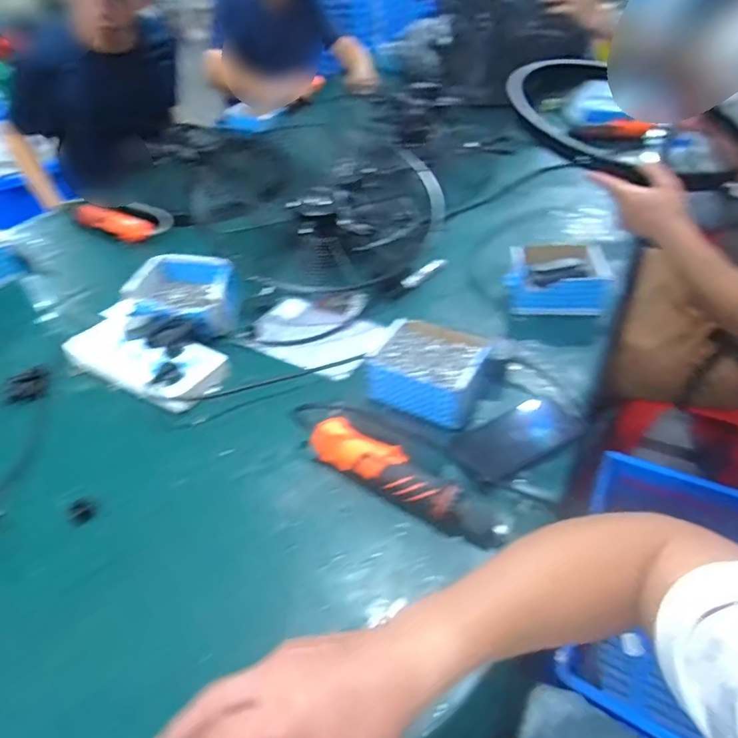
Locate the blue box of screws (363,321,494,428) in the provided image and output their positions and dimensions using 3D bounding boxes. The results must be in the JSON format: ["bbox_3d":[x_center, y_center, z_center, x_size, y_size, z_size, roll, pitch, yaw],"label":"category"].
[{"bbox_3d":[0.084,-0.001,0.661,0.144,0.069,0.136,17,47,21],"label":"blue box of screws"}]

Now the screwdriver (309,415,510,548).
[{"bbox_3d":[0.046,0.126,0.543,0.252,0.049,0.052,24,50,26],"label":"screwdriver"}]

